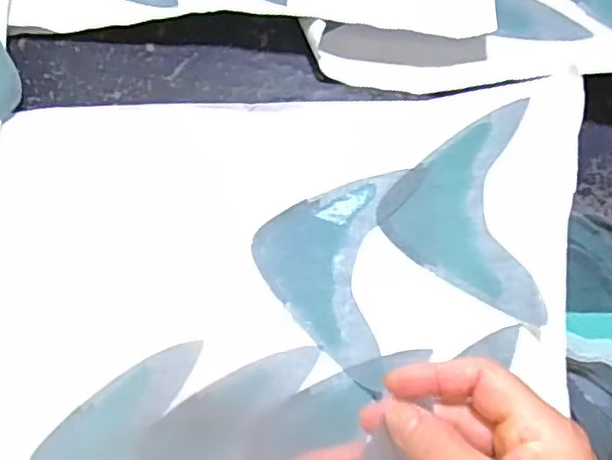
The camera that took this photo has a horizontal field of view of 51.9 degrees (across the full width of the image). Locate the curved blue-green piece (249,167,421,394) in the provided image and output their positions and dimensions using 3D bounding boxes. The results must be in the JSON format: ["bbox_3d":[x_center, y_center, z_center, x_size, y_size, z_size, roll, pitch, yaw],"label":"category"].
[{"bbox_3d":[0.015,0.031,0.519,0.115,0.009,0.175,10,73,2],"label":"curved blue-green piece"}]

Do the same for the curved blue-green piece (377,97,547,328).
[{"bbox_3d":[0.121,-0.015,0.511,0.119,0.004,0.181,-5,66,22],"label":"curved blue-green piece"}]

